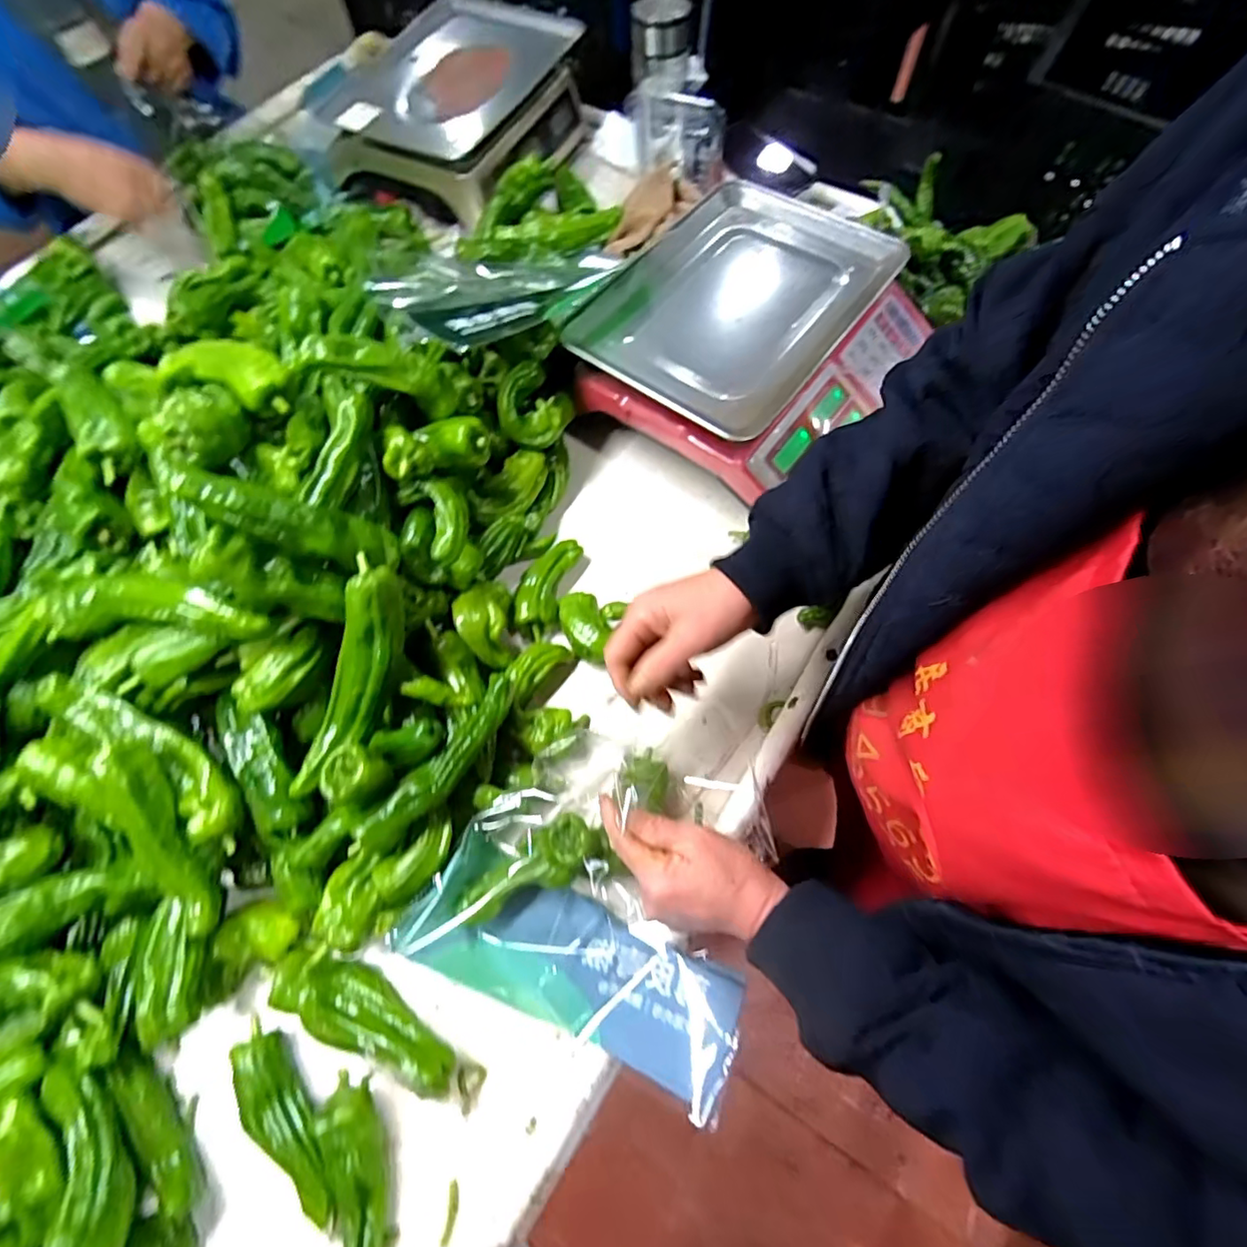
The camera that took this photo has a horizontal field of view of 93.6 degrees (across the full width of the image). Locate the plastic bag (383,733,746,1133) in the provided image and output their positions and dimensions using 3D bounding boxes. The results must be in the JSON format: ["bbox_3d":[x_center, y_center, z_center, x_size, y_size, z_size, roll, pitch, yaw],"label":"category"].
[{"bbox_3d":[-0.012,0.200,0.457,0.234,0.069,0.212,22,69,12],"label":"plastic bag"}]

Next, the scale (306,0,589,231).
[{"bbox_3d":[-0.230,-0.714,0.823,0.267,0.121,0.313,20,68,11],"label":"scale"}]

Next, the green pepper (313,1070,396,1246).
[{"bbox_3d":[-0.182,0.380,0.399,0.041,0.034,0.116,-17,66,-5],"label":"green pepper"}]

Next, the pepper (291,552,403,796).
[{"bbox_3d":[-0.208,0.044,0.453,0.042,0.033,0.178,19,96,11],"label":"pepper"}]

